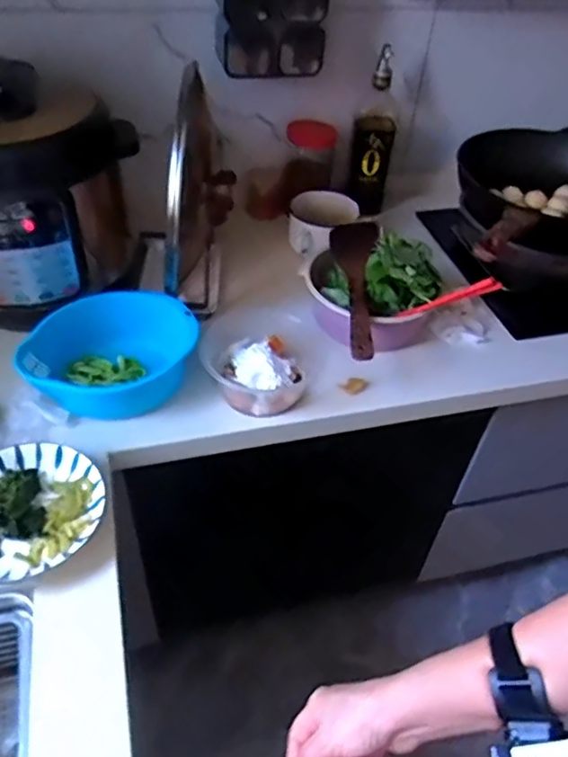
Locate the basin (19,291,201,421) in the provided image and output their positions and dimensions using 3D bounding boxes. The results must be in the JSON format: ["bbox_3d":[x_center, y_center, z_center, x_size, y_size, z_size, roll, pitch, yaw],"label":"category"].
[{"bbox_3d":[-0.233,-0.031,0.838,0.184,0.085,0.219,23,47,17],"label":"basin"}]

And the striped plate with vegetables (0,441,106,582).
[{"bbox_3d":[-0.300,0.148,0.686,0.174,0.028,0.166,3,44,-3],"label":"striped plate with vegetables"}]

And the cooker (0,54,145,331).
[{"bbox_3d":[-0.379,-0.271,0.885,0.250,0.296,0.279,16,45,10],"label":"cooker"}]

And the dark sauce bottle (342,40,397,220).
[{"bbox_3d":[0.175,-0.468,1.176,0.083,0.289,0.081,12,44,7],"label":"dark sauce bottle"}]

